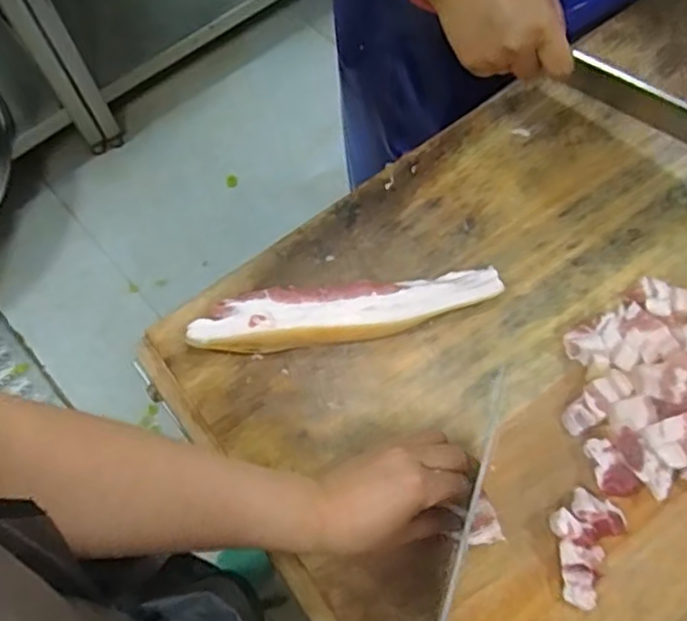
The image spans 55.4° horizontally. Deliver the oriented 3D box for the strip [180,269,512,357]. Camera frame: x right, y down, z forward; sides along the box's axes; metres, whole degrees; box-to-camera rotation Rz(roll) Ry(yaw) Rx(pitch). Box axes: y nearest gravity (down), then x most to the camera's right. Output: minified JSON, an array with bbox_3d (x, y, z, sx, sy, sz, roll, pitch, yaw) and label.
[{"bbox_3d":[0.000,-0.002,0.530,0.243,0.028,0.053,-7,67,-1],"label":"strip"}]

